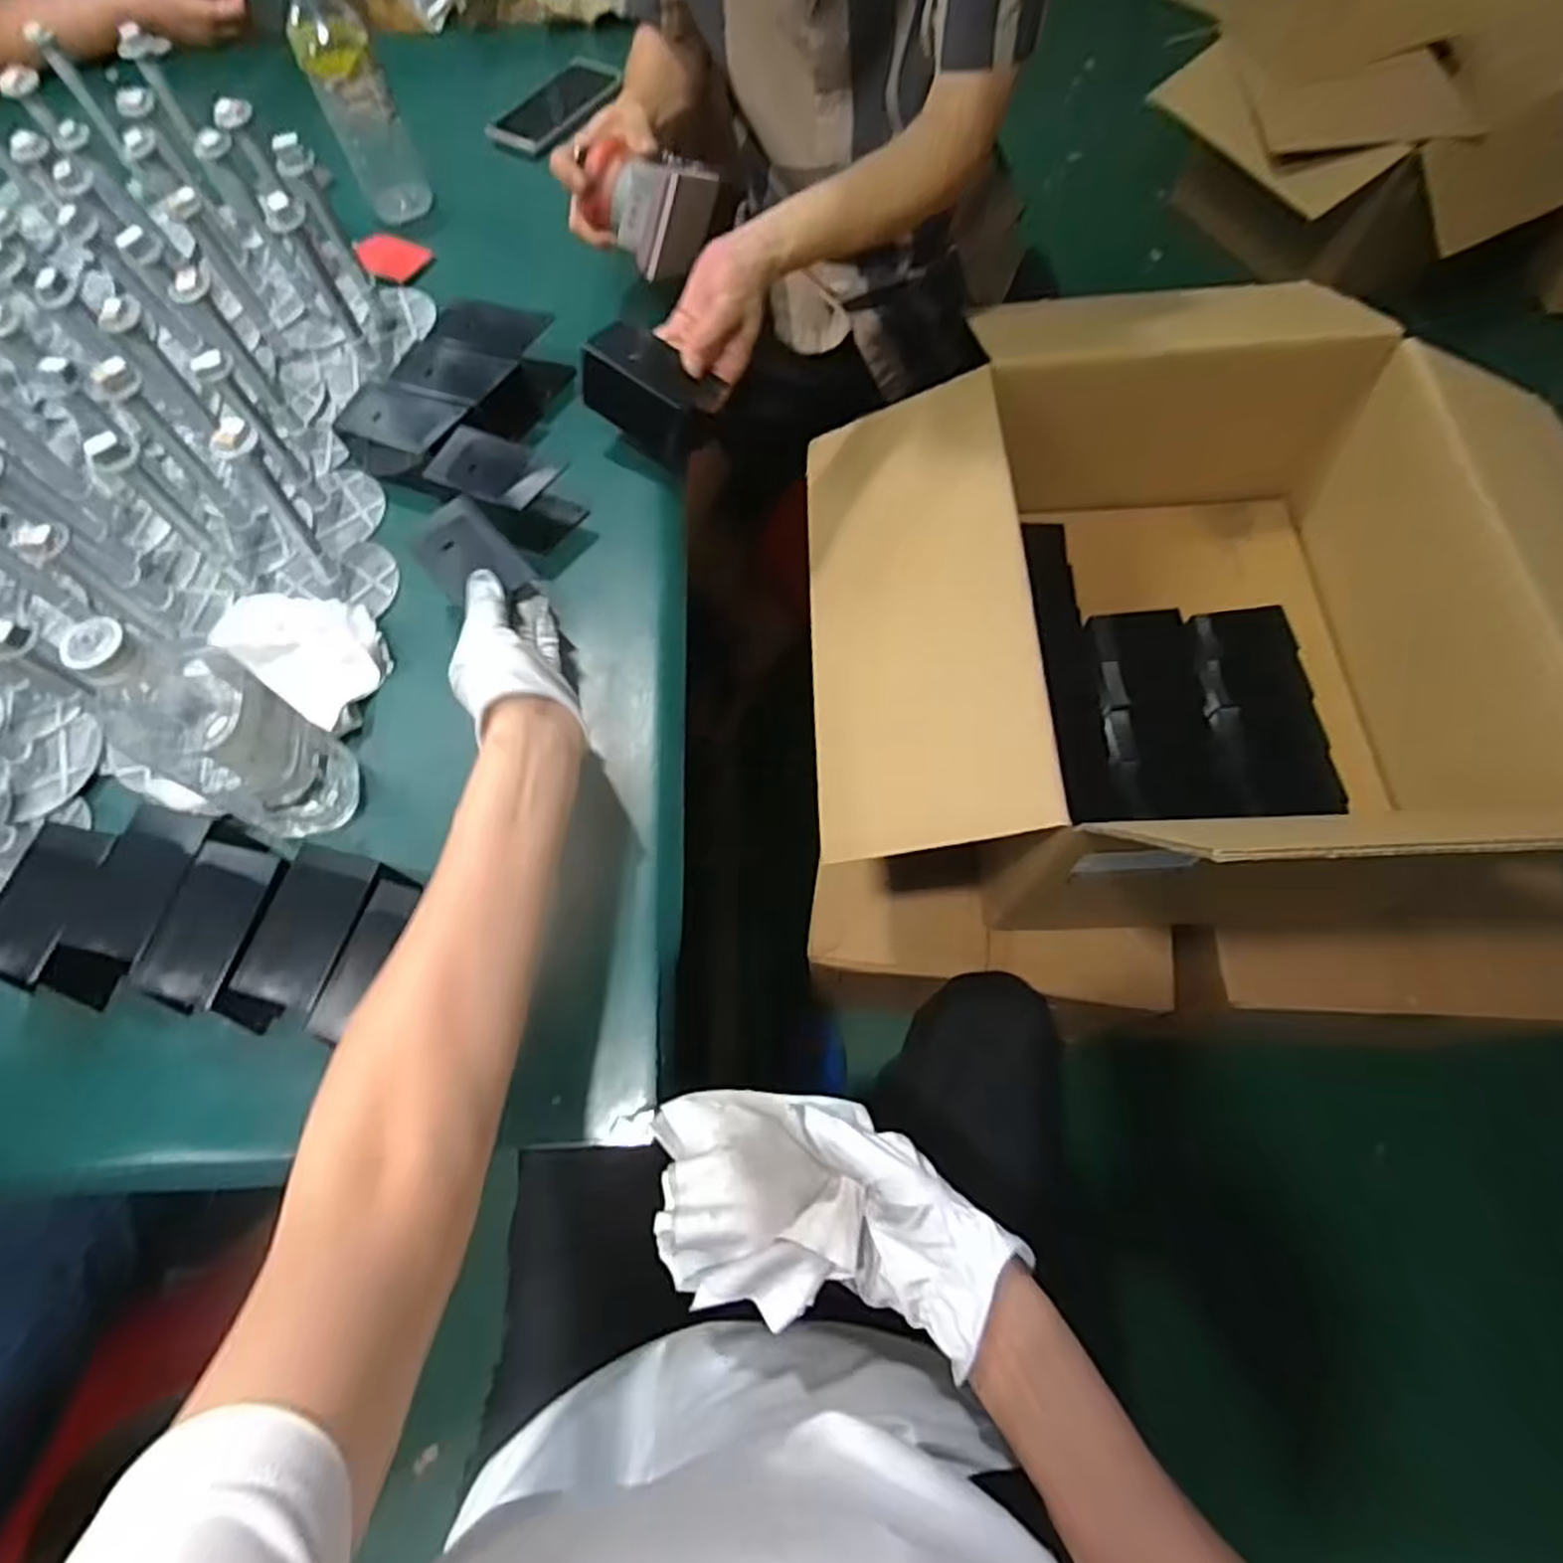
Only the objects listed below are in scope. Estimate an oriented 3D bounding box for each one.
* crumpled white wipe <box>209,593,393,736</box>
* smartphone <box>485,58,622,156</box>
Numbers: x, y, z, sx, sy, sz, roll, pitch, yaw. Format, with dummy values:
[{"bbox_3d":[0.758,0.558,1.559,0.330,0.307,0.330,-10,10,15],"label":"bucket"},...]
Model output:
[{"bbox_3d":[-0.358,-0.104,0.595,0.141,0.034,0.084,33,72,15],"label":"crumpled white wipe"},{"bbox_3d":[-0.247,-0.752,0.873,0.068,0.015,0.162,34,72,15],"label":"smartphone"}]

